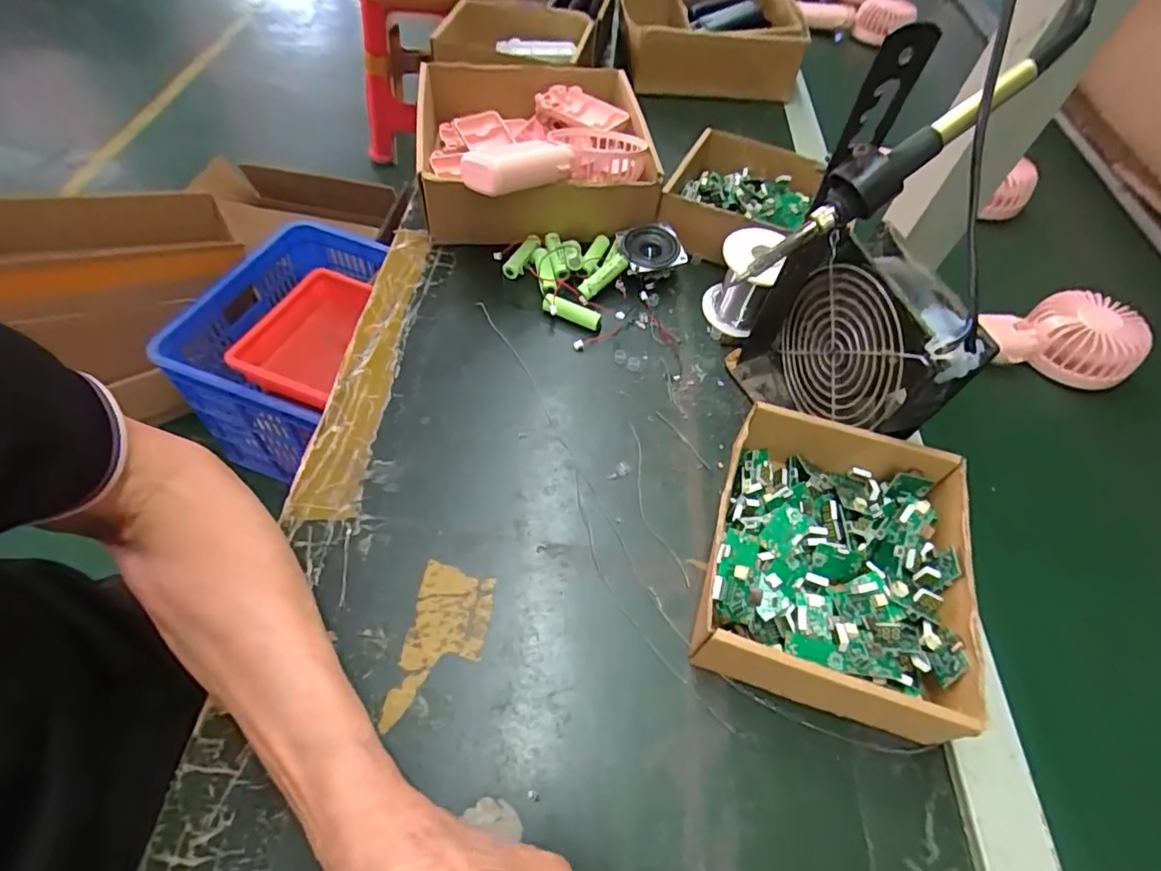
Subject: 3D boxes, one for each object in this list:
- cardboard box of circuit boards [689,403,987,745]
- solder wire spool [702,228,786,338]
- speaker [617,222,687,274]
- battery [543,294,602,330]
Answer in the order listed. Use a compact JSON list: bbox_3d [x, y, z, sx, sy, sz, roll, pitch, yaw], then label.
[{"bbox_3d":[0.150,0.075,0.343,0.138,0.053,0.165,18,56,7],"label":"cardboard box of circuit boards"},{"bbox_3d":[0.132,-0.128,0.472,0.046,0.066,0.056,19,56,8],"label":"solder wire spool"},{"bbox_3d":[0.062,-0.165,0.515,0.055,0.029,0.055,-5,56,-8],"label":"speaker"},{"bbox_3d":[-0.007,-0.104,0.476,0.049,0.013,0.014,20,57,9],"label":"battery"}]

